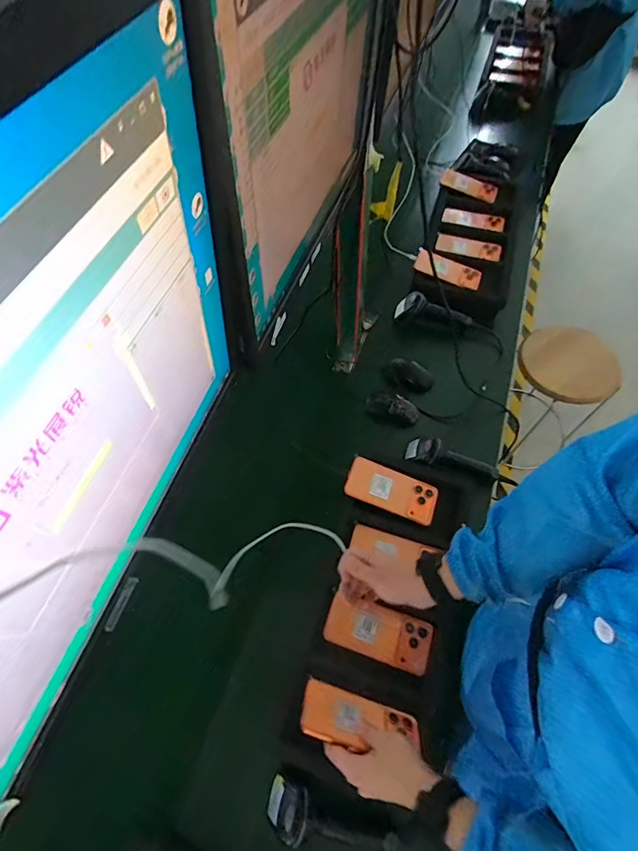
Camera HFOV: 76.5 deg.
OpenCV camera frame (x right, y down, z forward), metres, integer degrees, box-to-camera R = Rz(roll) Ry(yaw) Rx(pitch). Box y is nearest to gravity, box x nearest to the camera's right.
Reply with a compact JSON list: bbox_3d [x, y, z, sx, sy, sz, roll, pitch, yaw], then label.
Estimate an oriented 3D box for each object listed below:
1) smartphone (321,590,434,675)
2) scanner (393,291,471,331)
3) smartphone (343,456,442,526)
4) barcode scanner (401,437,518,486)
[{"bbox_3d":[0.095,0.325,0.640,0.164,0.008,0.076,17,65,11],"label":"smartphone"},{"bbox_3d":[0.269,-0.257,0.953,0.174,0.073,0.065,20,64,12],"label":"scanner"},{"bbox_3d":[0.134,0.116,0.734,0.165,0.010,0.077,19,64,12],"label":"smartphone"},{"bbox_3d":[0.268,0.071,0.777,0.203,0.061,0.056,12,63,8],"label":"barcode scanner"}]

